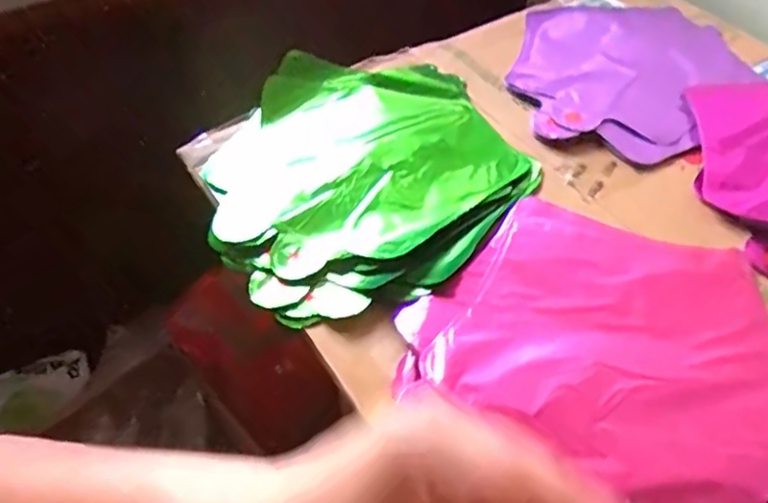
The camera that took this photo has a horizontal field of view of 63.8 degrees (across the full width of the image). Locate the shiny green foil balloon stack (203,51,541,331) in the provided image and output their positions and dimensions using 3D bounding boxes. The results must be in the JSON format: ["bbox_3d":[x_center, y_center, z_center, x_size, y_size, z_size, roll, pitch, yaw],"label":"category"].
[{"bbox_3d":[-0.018,-0.074,0.507,0.249,0.024,0.257,-21,53,-15],"label":"shiny green foil balloon stack"}]

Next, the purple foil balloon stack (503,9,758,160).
[{"bbox_3d":[0.239,-0.177,0.608,0.213,0.018,0.261,14,52,13],"label":"purple foil balloon stack"}]

